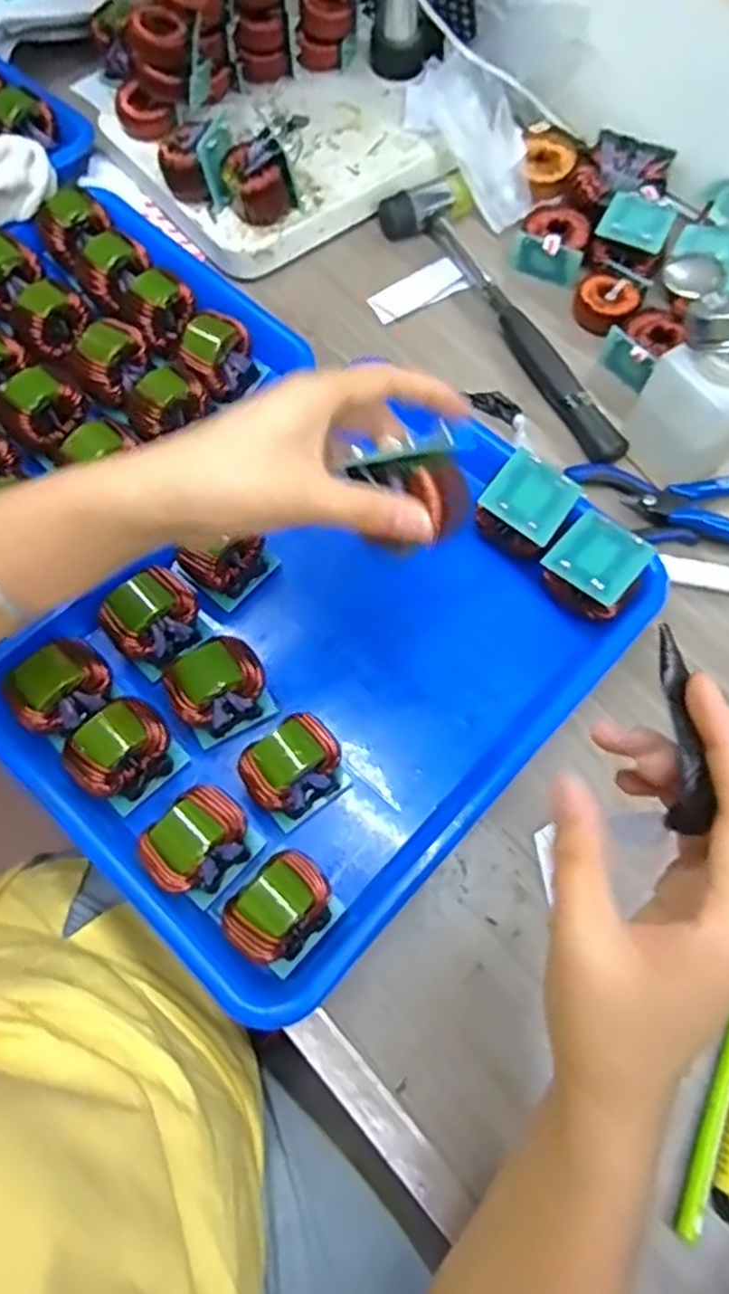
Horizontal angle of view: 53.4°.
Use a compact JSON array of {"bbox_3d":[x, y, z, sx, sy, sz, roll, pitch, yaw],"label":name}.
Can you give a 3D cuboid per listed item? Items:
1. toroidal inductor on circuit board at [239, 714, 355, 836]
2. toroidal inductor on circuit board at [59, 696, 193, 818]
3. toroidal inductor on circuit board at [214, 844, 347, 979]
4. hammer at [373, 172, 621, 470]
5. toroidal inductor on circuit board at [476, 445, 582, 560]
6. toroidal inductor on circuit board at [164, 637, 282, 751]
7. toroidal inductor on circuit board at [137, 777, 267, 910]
[{"bbox_3d":[-0.036,0.062,0.367,0.048,0.047,0.040,-36,72,-14],"label":"toroidal inductor on circuit board"},{"bbox_3d":[-0.123,0.053,0.368,0.049,0.043,0.040,-42,74,-16],"label":"toroidal inductor on circuit board"},{"bbox_3d":[-0.038,0.124,0.340,0.042,0.048,0.049,42,73,15],"label":"toroidal inductor on circuit board"},{"bbox_3d":[0.106,-0.235,0.507,0.063,0.030,0.265,-30,71,-12],"label":"hammer"},{"bbox_3d":[0.094,-0.080,0.422,0.046,0.038,0.047,34,71,12],"label":"toroidal inductor on circuit board"},{"bbox_3d":[-0.076,0.023,0.381,0.049,0.041,0.037,-28,71,-11],"label":"toroidal inductor on circuit board"},{"bbox_3d":[-0.080,0.095,0.352,0.040,0.045,0.050,41,73,15],"label":"toroidal inductor on circuit board"}]

